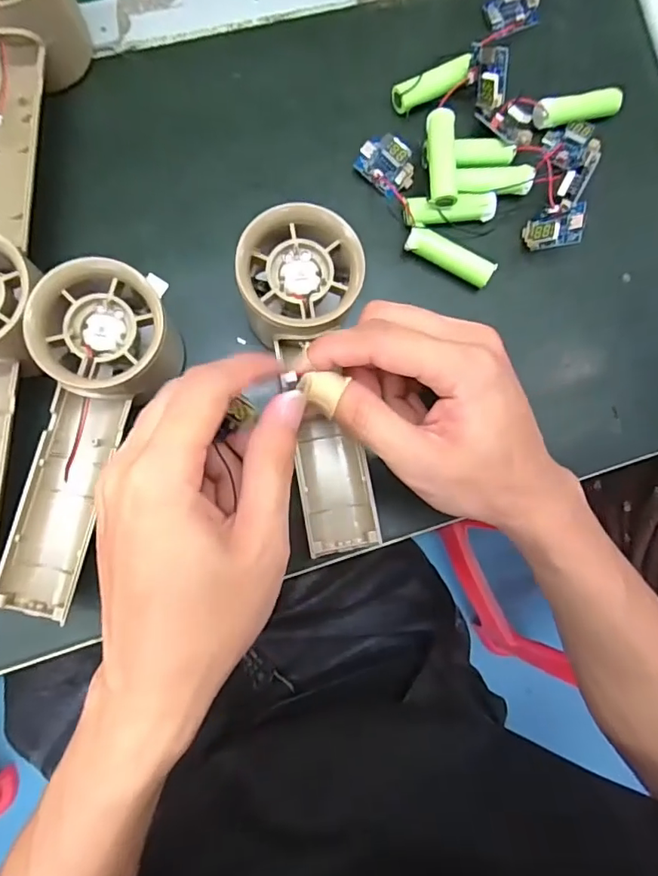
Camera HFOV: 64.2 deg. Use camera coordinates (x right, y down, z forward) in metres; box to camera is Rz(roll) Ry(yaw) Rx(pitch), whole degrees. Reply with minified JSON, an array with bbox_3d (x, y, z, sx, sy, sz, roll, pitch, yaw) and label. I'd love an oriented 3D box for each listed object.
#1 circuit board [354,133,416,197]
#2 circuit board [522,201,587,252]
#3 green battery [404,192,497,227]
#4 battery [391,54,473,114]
[{"bbox_3d":[0.033,-0.152,0.292,0.032,0.004,0.027,38,105,-8],"label":"circuit board"},{"bbox_3d":[0.121,-0.116,0.286,0.011,0.033,0.021,5,90,-43],"label":"circuit board"},{"bbox_3d":[0.067,-0.126,0.291,0.050,0.017,0.015,-9,85,-5],"label":"green battery"},{"bbox_3d":[0.059,-0.202,0.298,0.049,0.014,0.014,-26,86,2],"label":"battery"}]

